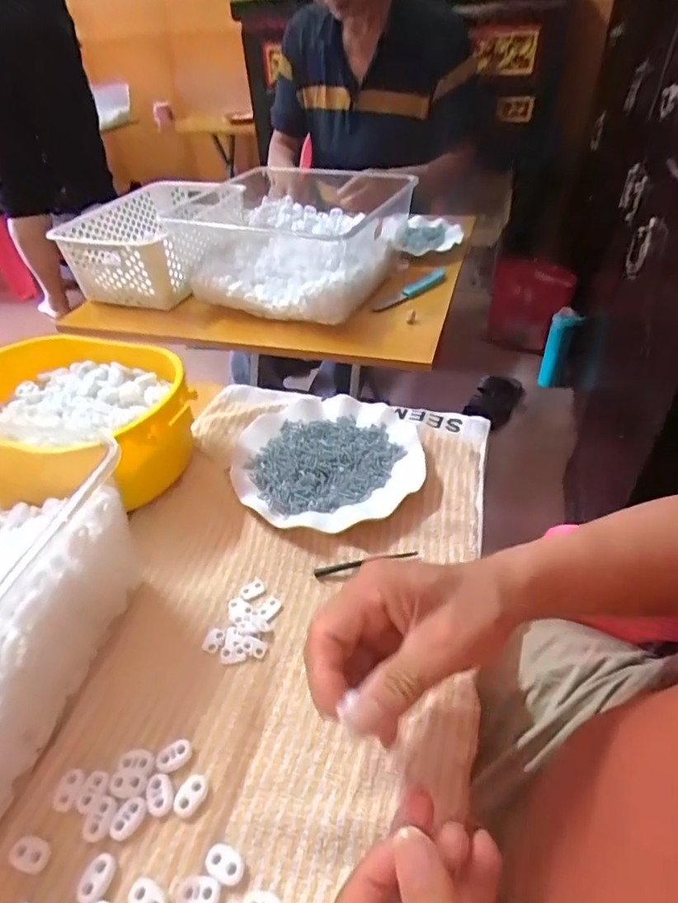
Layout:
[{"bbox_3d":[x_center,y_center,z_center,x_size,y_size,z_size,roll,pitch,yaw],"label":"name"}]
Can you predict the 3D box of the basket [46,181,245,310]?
[{"bbox_3d":[-0.312,-0.365,0.886,0.223,0.106,0.307,4,42,10],"label":"basket"}]

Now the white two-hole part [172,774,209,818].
[{"bbox_3d":[-0.089,0.207,0.305,0.015,0.004,0.022,21,47,26],"label":"white two-hole part"}]

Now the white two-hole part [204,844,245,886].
[{"bbox_3d":[-0.063,0.226,0.278,0.022,0.004,0.014,17,46,23],"label":"white two-hole part"}]

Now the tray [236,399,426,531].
[{"bbox_3d":[-0.010,0.005,0.509,0.179,0.022,0.173,0,42,5],"label":"tray"}]

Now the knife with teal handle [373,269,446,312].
[{"bbox_3d":[0.122,-0.275,0.870,0.141,0.017,0.022,-31,45,-3],"label":"knife with teal handle"}]

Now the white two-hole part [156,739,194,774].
[{"bbox_3d":[-0.104,0.192,0.321,0.022,0.004,0.015,-21,44,-18],"label":"white two-hole part"}]

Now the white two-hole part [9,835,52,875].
[{"bbox_3d":[-0.175,0.228,0.288,0.023,0.004,0.015,8,43,14],"label":"white two-hole part"}]

